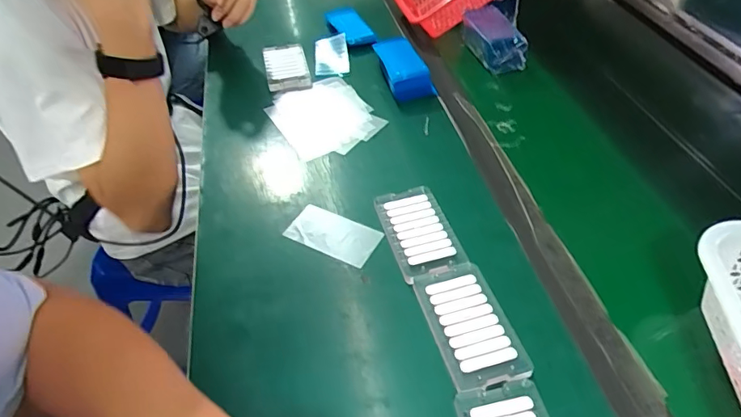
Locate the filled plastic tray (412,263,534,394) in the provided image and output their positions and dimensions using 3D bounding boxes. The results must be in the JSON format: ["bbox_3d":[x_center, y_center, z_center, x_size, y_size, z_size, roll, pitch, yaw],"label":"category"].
[{"bbox_3d":[0.091,0.106,0.453,0.070,0.010,0.122,-12,46,-9],"label":"filled plastic tray"}]

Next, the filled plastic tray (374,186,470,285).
[{"bbox_3d":[0.051,0.025,0.535,0.067,0.014,0.123,-13,46,-10],"label":"filled plastic tray"}]

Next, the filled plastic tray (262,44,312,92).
[{"bbox_3d":[-0.133,-0.227,0.781,0.067,0.020,0.117,-11,46,-9],"label":"filled plastic tray"}]

